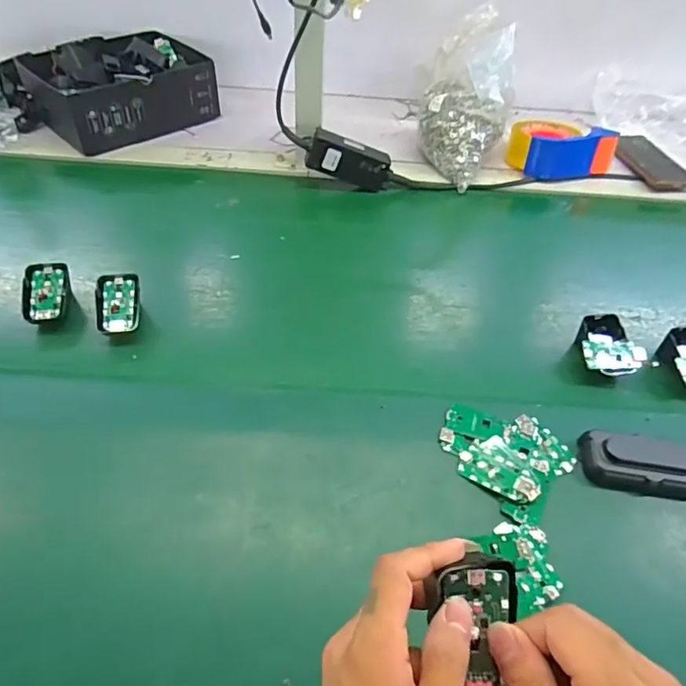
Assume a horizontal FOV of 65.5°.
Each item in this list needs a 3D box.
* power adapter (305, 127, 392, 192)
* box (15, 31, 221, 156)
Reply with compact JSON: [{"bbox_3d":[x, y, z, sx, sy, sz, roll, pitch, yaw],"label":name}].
[{"bbox_3d":[0.011,-0.261,0.759,0.121,0.056,0.037,15,46,-20],"label":"power adapter"},{"bbox_3d":[-0.343,-0.414,0.854,0.258,0.096,0.181,-36,59,-28],"label":"box"}]

